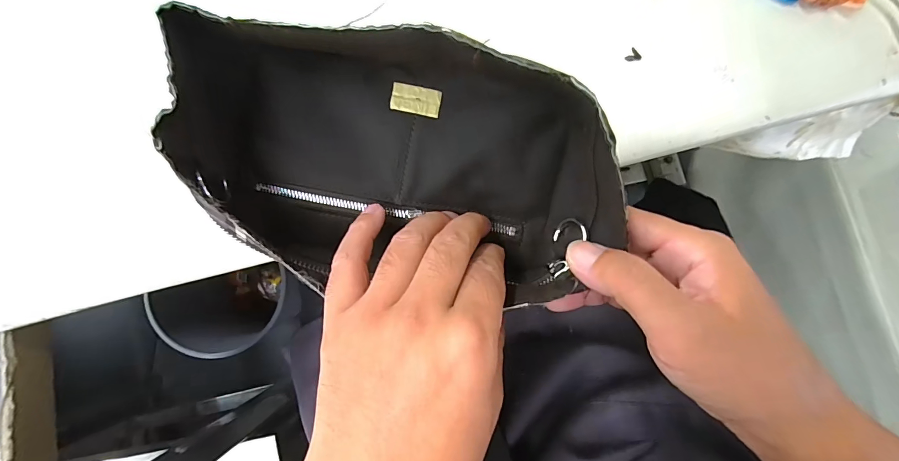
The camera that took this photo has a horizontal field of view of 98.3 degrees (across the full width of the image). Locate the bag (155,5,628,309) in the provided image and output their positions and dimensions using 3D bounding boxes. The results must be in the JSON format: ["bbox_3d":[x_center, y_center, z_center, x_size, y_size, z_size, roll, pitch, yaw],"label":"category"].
[{"bbox_3d":[-0.022,-0.038,0.206,0.210,0.080,0.139,6,84,0],"label":"bag"}]

